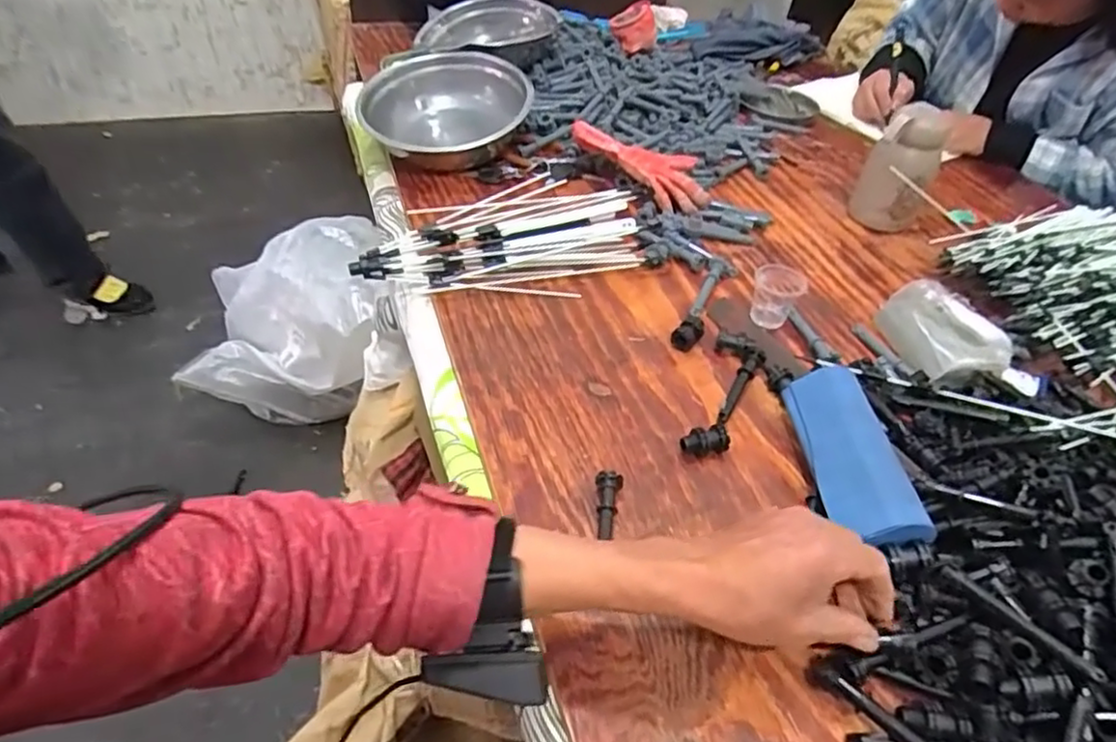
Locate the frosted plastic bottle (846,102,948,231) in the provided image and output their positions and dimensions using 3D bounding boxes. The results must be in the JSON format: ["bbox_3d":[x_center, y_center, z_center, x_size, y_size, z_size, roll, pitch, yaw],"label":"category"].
[{"bbox_3d":[0.413,-0.236,0.814,0.079,0.138,0.060,28,47,20],"label":"frosted plastic bottle"}]

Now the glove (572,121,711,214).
[{"bbox_3d":[0.103,-0.256,0.825,0.183,0.035,0.084,32,47,5],"label":"glove"}]

